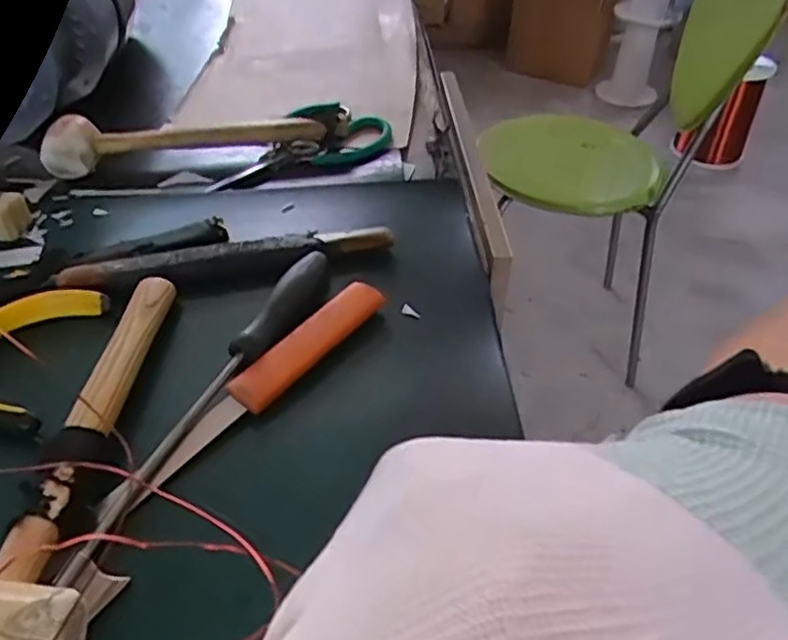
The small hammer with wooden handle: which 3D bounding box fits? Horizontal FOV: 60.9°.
[{"bbox_3d":[-0.188,-0.164,0.609,0.243,0.042,0.048,-6,43,-7],"label":"small hammer with wooden handle"}]

